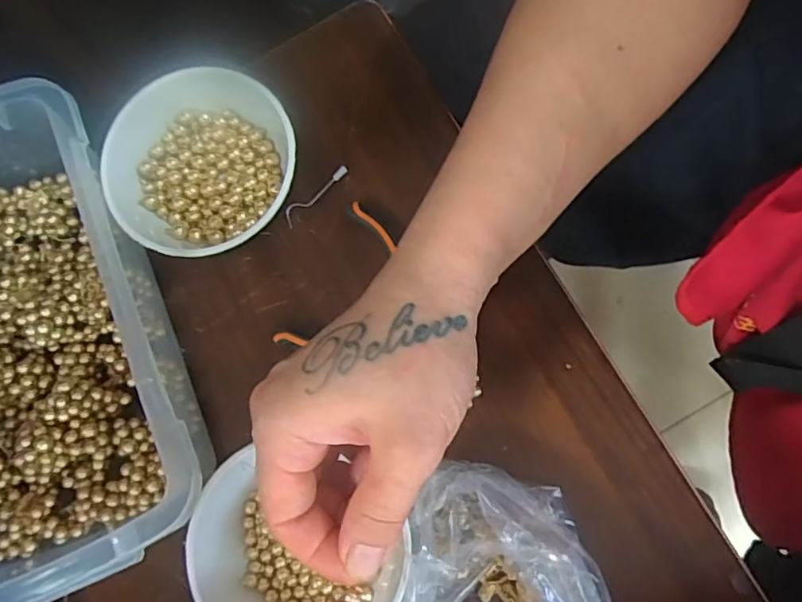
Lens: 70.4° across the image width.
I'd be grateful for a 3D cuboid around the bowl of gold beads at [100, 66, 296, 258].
[{"bbox_3d":[-0.118,-0.080,0.351,0.110,0.047,0.111,-1,80,3],"label":"bowl of gold beads"}]

